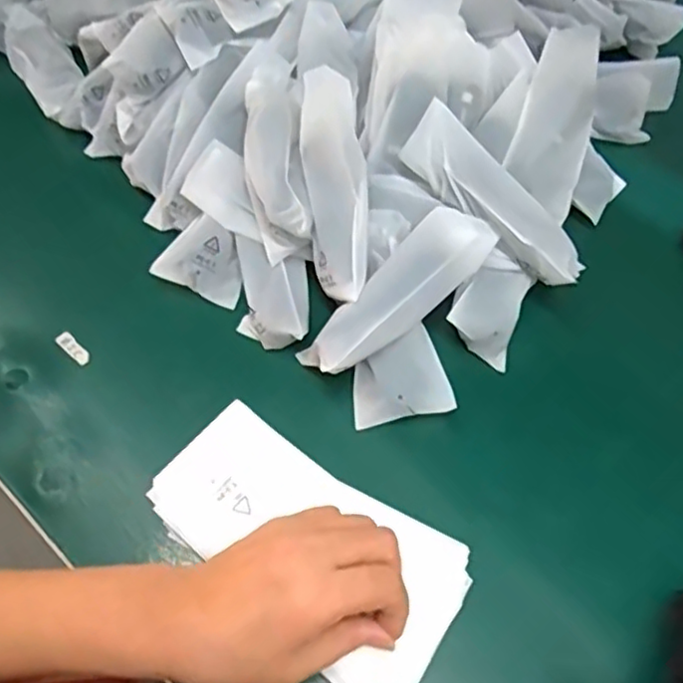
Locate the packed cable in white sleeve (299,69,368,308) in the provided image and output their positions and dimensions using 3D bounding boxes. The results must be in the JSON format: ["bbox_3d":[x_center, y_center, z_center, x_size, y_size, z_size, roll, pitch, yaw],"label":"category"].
[{"bbox_3d":[-0.004,-0.102,0.433,0.038,0.032,0.145,-6,94,-3],"label":"packed cable in white sleeve"}]

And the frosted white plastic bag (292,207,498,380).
[{"bbox_3d":[0.038,-0.034,0.432,0.147,0.028,0.043,-38,68,-21],"label":"frosted white plastic bag"}]

